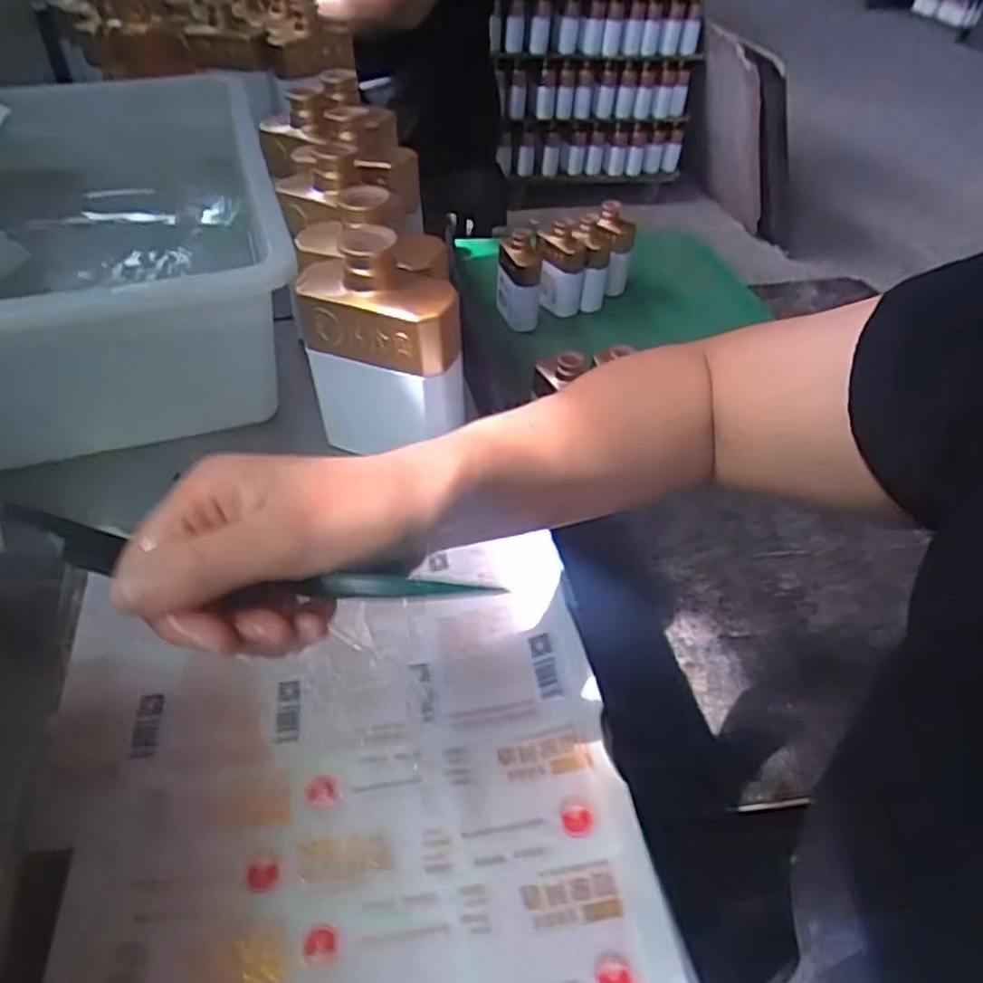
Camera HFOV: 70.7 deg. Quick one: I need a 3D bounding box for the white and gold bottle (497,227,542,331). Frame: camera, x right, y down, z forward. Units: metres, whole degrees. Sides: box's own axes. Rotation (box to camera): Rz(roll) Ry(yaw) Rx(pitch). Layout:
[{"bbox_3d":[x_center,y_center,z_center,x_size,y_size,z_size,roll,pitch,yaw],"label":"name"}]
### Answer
[{"bbox_3d":[0.053,-0.409,1.355,0.082,0.189,0.077,6,43,1],"label":"white and gold bottle"}]

